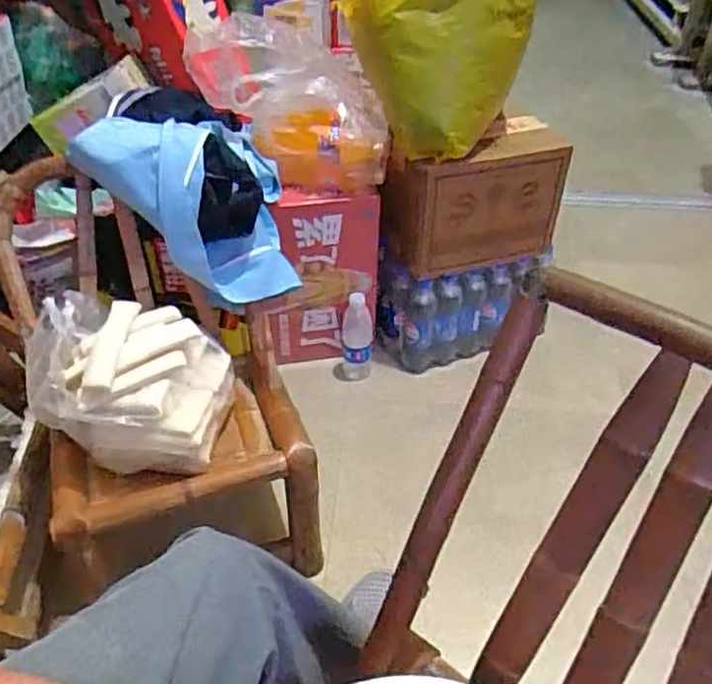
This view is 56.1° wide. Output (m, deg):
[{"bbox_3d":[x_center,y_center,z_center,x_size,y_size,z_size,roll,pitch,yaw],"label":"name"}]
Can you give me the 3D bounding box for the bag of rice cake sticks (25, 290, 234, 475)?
[{"bbox_3d":[-0.321,0.049,0.961,0.254,0.170,0.207,6,41,7],"label":"bag of rice cake sticks"}]

